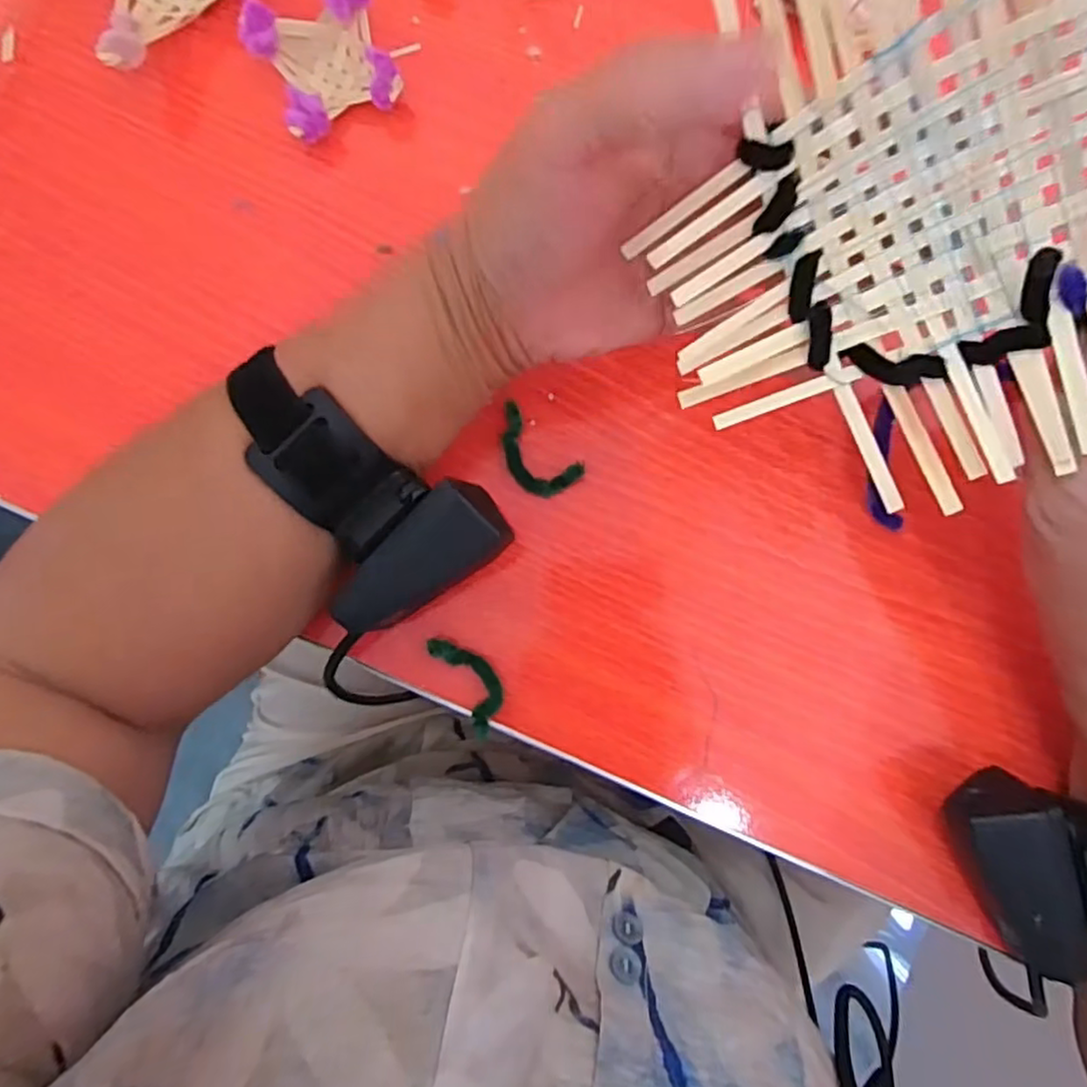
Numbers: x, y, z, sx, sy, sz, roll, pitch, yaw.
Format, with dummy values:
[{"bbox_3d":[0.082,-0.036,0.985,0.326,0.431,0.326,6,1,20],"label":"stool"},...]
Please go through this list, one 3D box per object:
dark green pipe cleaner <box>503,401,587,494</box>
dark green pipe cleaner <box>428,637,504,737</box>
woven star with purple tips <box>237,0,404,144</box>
[{"bbox_3d":[-0.005,-0.038,0.289,0.044,0.008,0.023,43,90,4],"label":"dark green pipe cleaner"},{"bbox_3d":[-0.030,0.057,0.283,0.019,0.006,0.045,-30,86,1],"label":"dark green pipe cleaner"},{"bbox_3d":[-0.093,-0.207,0.293,0.053,0.031,0.049,-22,87,2],"label":"woven star with purple tips"}]

